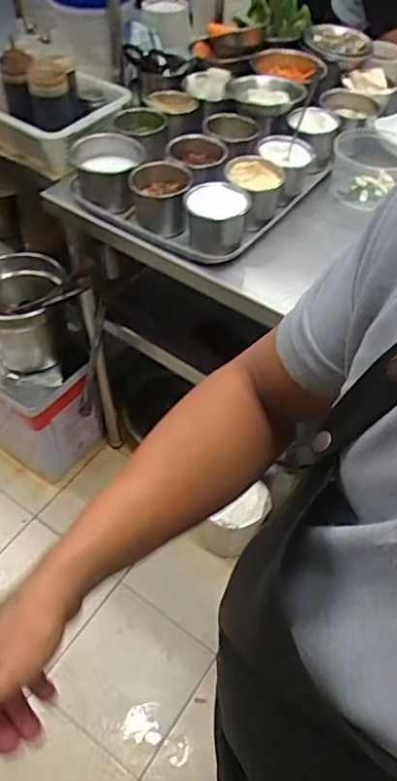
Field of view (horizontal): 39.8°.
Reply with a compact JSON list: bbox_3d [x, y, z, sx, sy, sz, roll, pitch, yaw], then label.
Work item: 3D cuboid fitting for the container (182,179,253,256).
[{"bbox_3d":[0.029,-0.284,0.902,0.103,0.074,0.104,-2,52,-5],"label":"container"}]

